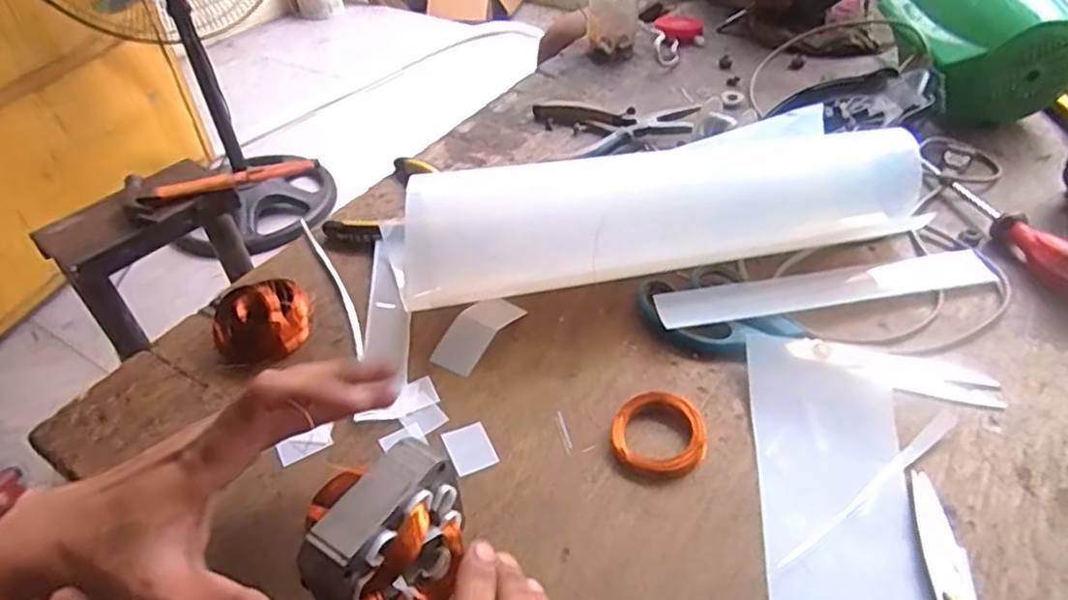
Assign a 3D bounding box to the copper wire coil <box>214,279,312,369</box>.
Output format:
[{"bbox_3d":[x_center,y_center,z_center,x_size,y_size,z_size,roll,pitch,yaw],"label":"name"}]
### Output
[{"bbox_3d":[-0.191,0.017,0.478,0.066,0.040,0.056,-25,47,-21],"label":"copper wire coil"}]

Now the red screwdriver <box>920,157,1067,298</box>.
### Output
[{"bbox_3d":[0.374,-0.052,0.523,0.030,0.036,0.182,-13,44,-10],"label":"red screwdriver"}]

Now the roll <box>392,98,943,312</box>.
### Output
[{"bbox_3d":[0.089,-0.062,0.493,0.387,0.085,0.075,-10,44,-6],"label":"roll"}]

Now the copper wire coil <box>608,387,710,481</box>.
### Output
[{"bbox_3d":[0.075,0.080,0.409,0.055,0.013,0.055,-2,43,2],"label":"copper wire coil"}]

